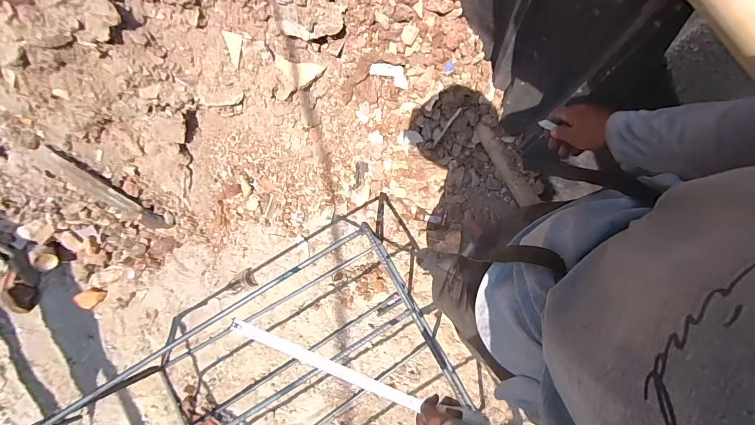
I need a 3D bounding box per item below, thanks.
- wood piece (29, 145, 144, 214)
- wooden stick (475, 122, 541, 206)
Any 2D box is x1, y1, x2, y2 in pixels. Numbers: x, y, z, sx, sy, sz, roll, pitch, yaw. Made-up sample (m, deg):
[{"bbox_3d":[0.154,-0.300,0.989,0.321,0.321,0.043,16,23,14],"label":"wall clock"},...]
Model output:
[{"bbox_3d":[-0.932,-0.095,1.153,0.330,0.035,0.064,36,79,-21],"label":"wood piece"},{"bbox_3d":[0.422,-0.156,1.184,0.043,0.074,0.308,-31,79,1],"label":"wooden stick"}]

